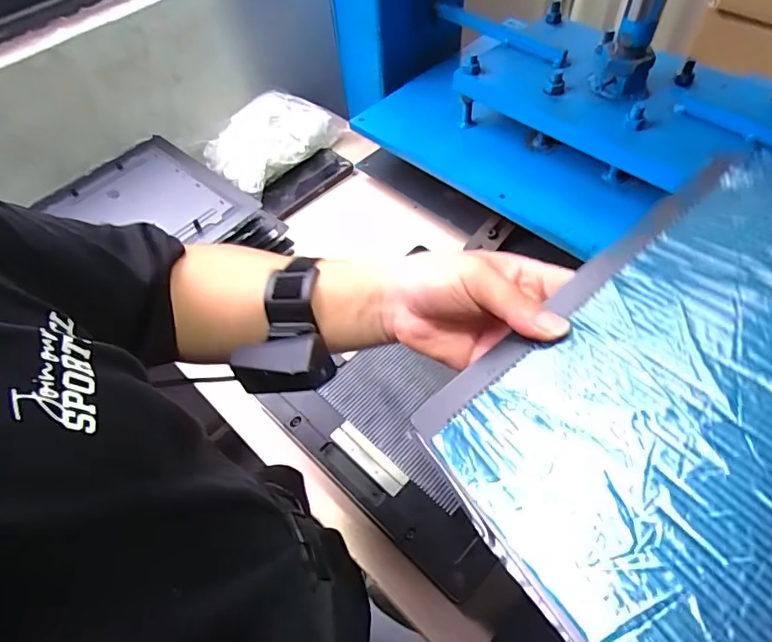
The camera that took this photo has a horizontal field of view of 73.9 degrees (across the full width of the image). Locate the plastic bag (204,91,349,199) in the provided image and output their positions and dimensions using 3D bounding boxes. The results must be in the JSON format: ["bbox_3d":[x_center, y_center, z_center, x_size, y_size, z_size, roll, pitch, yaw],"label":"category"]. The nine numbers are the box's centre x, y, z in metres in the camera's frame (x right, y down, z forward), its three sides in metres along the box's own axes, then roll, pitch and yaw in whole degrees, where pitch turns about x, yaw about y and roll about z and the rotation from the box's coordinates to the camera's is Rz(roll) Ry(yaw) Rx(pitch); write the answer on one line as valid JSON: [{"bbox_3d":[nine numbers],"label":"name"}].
[{"bbox_3d":[-0.180,-0.301,0.818,0.121,0.074,0.214,35,64,24],"label":"plastic bag"}]

